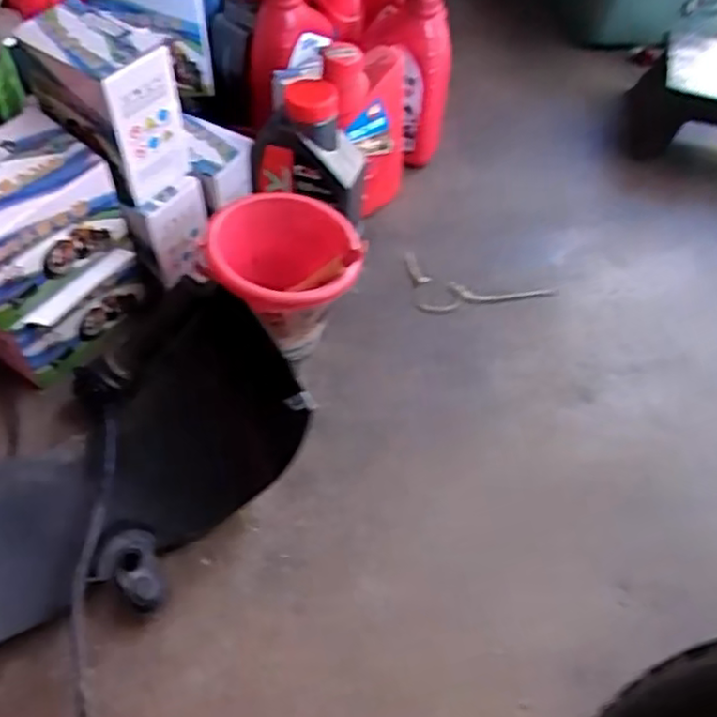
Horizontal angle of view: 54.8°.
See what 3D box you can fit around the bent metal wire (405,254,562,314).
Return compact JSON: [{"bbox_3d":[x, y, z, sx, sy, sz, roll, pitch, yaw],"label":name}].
[{"bbox_3d":[0.141,-0.074,0.829,0.186,0.014,0.075,14,55,5],"label":"bent metal wire"}]

